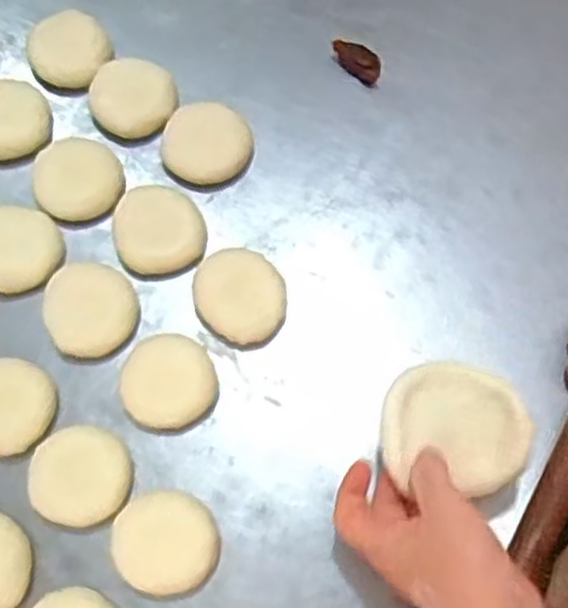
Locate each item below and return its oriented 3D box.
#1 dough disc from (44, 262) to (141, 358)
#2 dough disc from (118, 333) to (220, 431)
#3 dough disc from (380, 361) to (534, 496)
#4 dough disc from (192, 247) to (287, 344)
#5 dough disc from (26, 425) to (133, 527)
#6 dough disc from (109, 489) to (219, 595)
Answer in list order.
[{"bbox_3d":[-0.143,0.002,0.576,0.065,0.013,0.072,-24,72,-8],"label":"dough disc"},{"bbox_3d":[-0.081,0.056,0.559,0.065,0.022,0.065,0,70,0],"label":"dough disc"},{"bbox_3d":[0.108,0.075,0.493,0.094,0.016,0.079,8,72,-15],"label":"dough disc"},{"bbox_3d":[-0.032,-0.007,0.579,0.062,0.029,0.071,-39,75,-13],"label":"dough disc"},{"bbox_3d":[-0.140,0.117,0.538,0.065,0.021,0.065,0,70,0],"label":"dough disc"},{"bbox_3d":[-0.079,0.159,0.524,0.070,0.011,0.064,0,70,0],"label":"dough disc"}]

